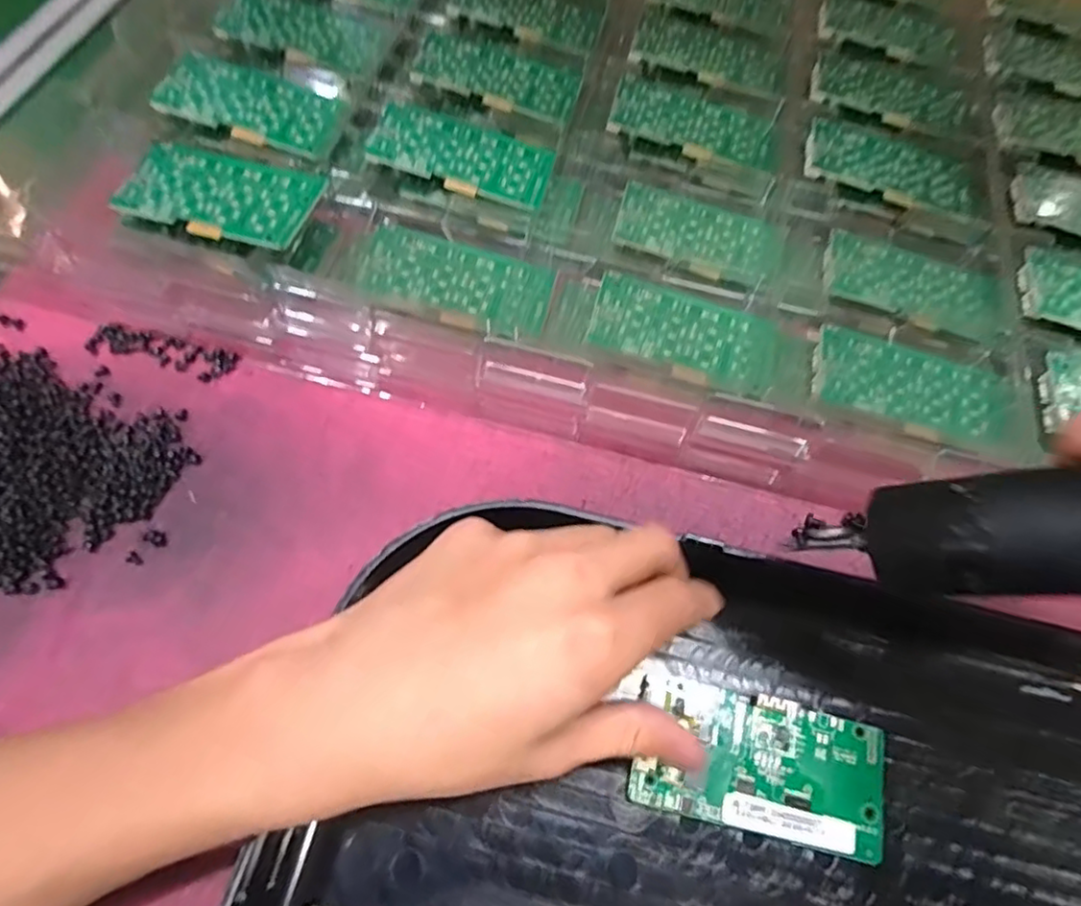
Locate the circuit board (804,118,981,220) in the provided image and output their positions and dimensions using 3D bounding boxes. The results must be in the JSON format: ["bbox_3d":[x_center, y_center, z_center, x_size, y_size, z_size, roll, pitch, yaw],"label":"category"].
[{"bbox_3d":[0.200,-0.163,0.366,0.097,0.009,0.056,23,66,6],"label":"circuit board"}]

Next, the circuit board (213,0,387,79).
[{"bbox_3d":[-0.141,-0.249,0.381,0.092,0.005,0.048,15,66,2],"label":"circuit board"}]

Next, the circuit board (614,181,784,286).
[{"bbox_3d":[0.087,-0.120,0.354,0.089,0.009,0.049,20,66,5],"label":"circuit board"}]

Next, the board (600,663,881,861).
[{"bbox_3d":[0.083,0.118,0.249,0.099,0.008,0.048,14,67,4],"label":"board"}]

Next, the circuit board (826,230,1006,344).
[{"bbox_3d":[0.199,-0.090,0.345,0.092,0.011,0.047,19,66,4],"label":"circuit board"}]

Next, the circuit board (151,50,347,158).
[{"bbox_3d":[-0.155,-0.187,0.350,0.089,0.006,0.049,21,63,-1],"label":"circuit board"}]

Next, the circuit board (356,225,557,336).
[{"bbox_3d":[-0.042,-0.086,0.327,0.091,0.011,0.048,14,66,2],"label":"circuit board"}]

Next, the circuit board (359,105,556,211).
[{"bbox_3d":[-0.041,-0.159,0.347,0.092,0.005,0.051,20,62,-2],"label":"circuit board"}]

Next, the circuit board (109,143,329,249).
[{"bbox_3d":[-0.153,-0.123,0.313,0.088,0.014,0.049,18,66,4],"label":"circuit board"}]

